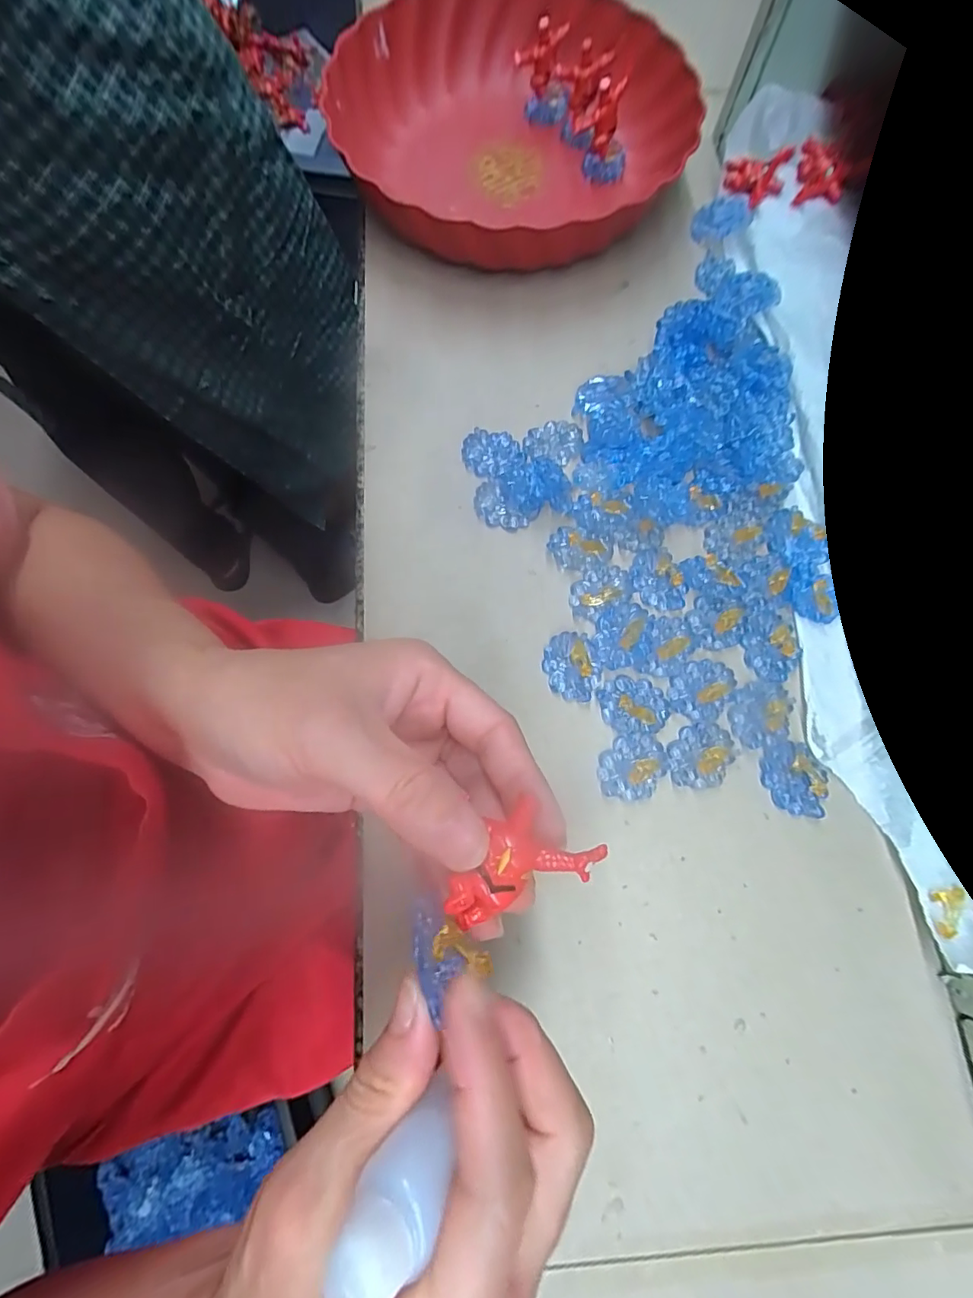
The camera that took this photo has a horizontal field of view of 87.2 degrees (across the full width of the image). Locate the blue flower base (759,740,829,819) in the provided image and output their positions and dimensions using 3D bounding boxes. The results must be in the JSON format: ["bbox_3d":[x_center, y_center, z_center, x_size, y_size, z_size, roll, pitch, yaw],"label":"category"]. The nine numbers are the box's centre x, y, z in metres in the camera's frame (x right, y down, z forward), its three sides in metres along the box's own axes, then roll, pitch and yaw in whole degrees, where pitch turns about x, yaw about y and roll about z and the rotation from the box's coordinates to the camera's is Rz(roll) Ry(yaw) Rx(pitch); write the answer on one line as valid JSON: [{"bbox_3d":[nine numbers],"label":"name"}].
[{"bbox_3d":[0.161,0.068,0.266,0.029,0.006,0.038,-25,77,-7],"label":"blue flower base"}]

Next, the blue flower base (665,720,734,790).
[{"bbox_3d":[0.113,0.056,0.267,0.034,0.009,0.031,-12,75,-4],"label":"blue flower base"}]

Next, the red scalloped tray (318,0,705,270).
[{"bbox_3d":[0.022,-0.355,0.356,0.228,0.060,0.222,-15,76,-5],"label":"red scalloped tray"}]

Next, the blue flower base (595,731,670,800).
[{"bbox_3d":[0.077,0.061,0.265,0.035,0.009,0.032,-9,75,-3],"label":"blue flower base"}]

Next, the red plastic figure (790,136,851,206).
[{"bbox_3d":[0.229,-0.325,0.350,0.030,0.023,0.031,2,75,0],"label":"red plastic figure"}]

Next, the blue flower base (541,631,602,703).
[{"bbox_3d":[0.047,0.010,0.281,0.028,0.006,0.037,-19,76,-6],"label":"blue flower base"}]

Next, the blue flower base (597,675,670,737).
[{"bbox_3d":[0.079,0.030,0.274,0.034,0.006,0.032,-8,75,-3],"label":"blue flower base"}]

